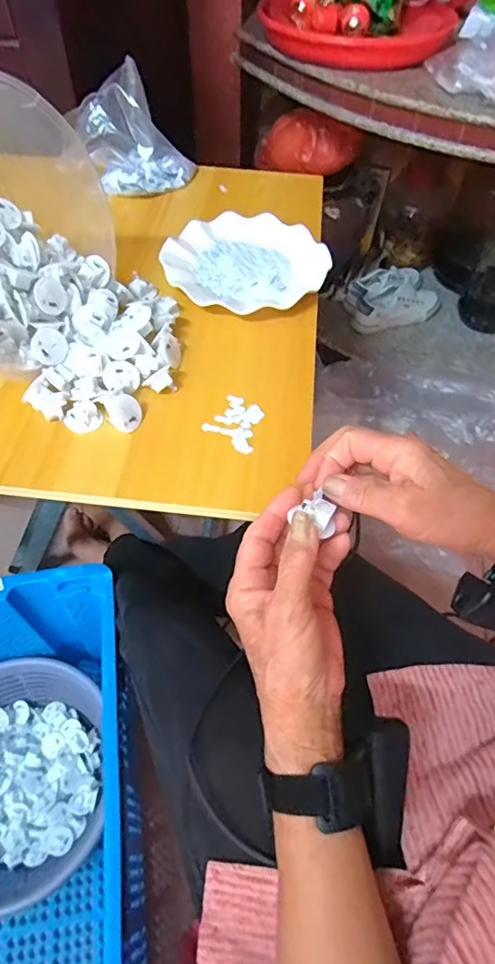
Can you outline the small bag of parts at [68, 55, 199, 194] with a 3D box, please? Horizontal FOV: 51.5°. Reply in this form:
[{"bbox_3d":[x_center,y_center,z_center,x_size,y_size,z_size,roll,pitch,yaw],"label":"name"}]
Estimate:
[{"bbox_3d":[-0.157,-0.475,0.704,0.137,0.105,0.116,-35,63,-23],"label":"small bag of parts"}]

